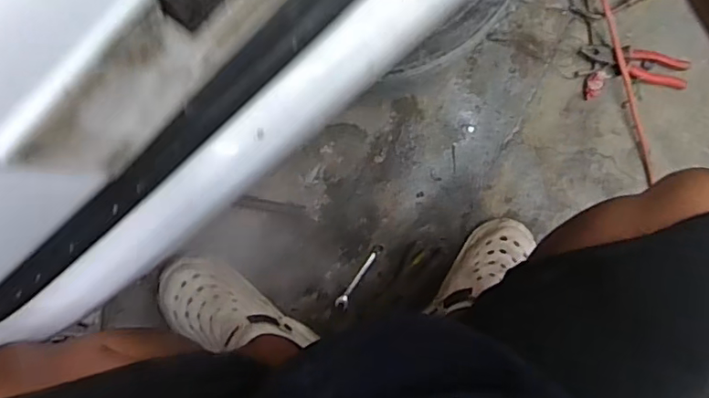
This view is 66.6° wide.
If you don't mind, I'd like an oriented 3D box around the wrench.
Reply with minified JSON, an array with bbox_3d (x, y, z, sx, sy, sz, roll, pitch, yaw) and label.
[{"bbox_3d":[0.008,0.127,0.893,0.021,0.008,0.121,33,90,-7],"label":"wrench"}]

